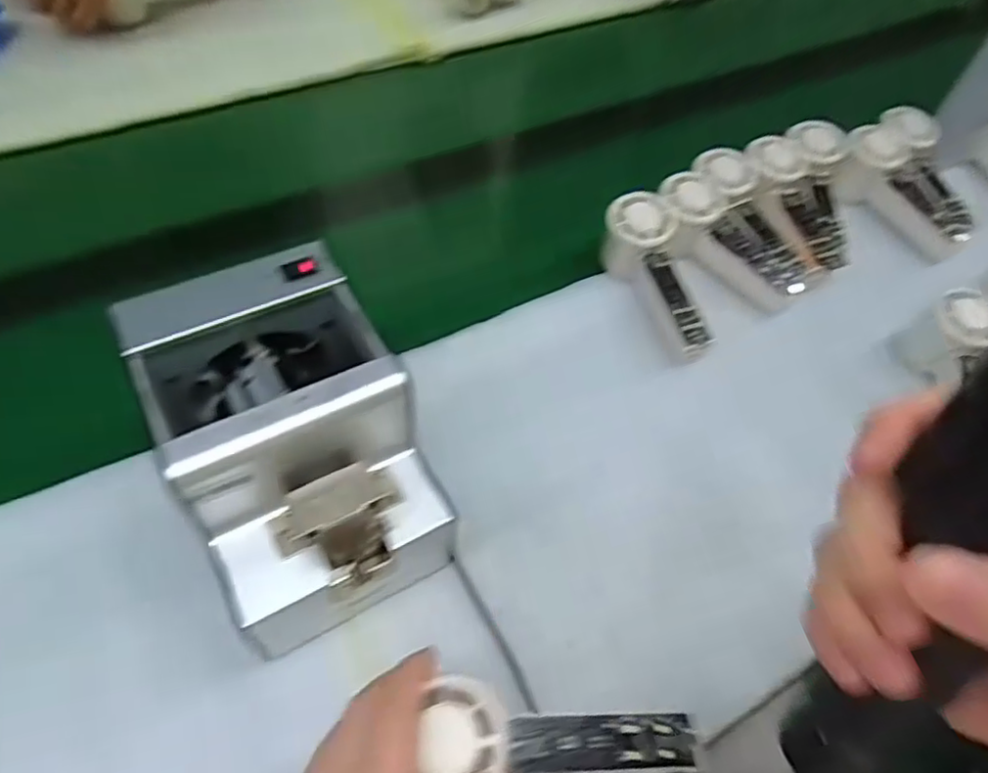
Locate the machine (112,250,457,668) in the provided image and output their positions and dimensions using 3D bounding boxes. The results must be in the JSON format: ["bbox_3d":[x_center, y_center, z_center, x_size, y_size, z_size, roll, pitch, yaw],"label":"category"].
[{"bbox_3d":[-0.116,0.040,0.384,0.120,0.147,0.170,-23,61,-20],"label":"machine"}]

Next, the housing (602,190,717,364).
[{"bbox_3d":[0.133,-0.094,0.538,0.067,0.033,0.153,-13,72,-13],"label":"housing"}]

